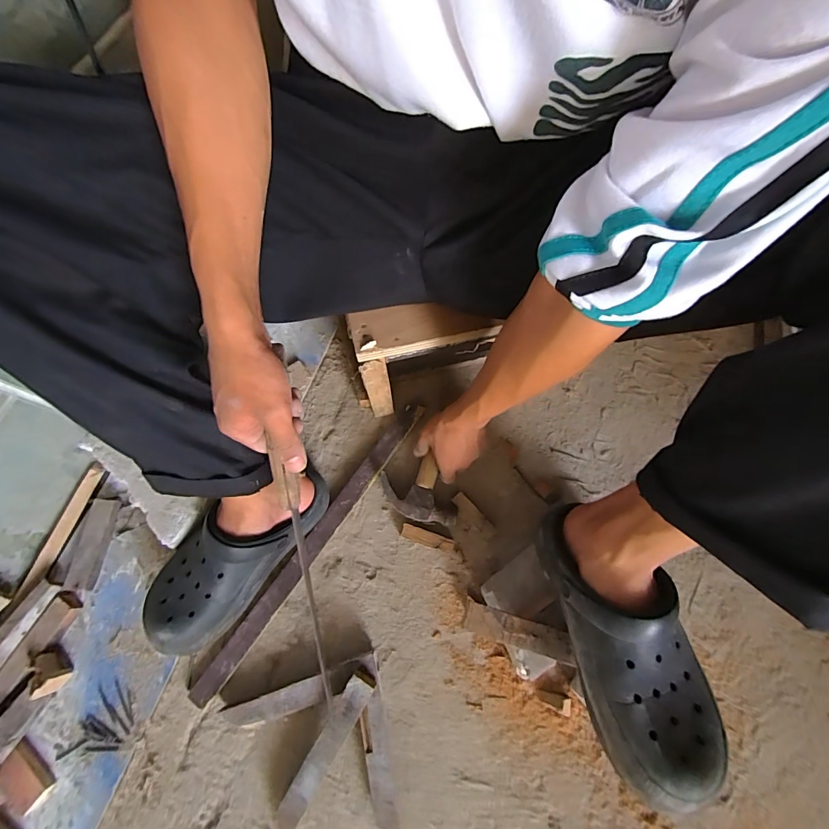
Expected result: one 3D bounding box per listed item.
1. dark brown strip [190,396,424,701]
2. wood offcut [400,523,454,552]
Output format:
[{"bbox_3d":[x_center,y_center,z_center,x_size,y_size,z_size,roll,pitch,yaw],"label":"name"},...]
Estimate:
[{"bbox_3d":[-0.140,0.177,0.582,0.034,0.014,0.490,33,73,10],"label":"dark brown strip"},{"bbox_3d":[0.019,0.182,0.583,0.078,0.017,0.020,19,71,5],"label":"wood offcut"}]

